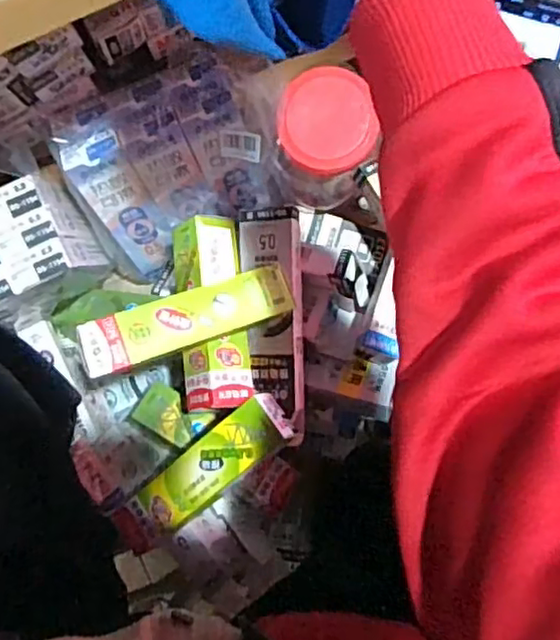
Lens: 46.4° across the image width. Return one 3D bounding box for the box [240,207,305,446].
[{"bbox_3d":[-0.006,0.005,0.616,0.056,0.025,0.219,-2,90,0],"label":"box"}]

